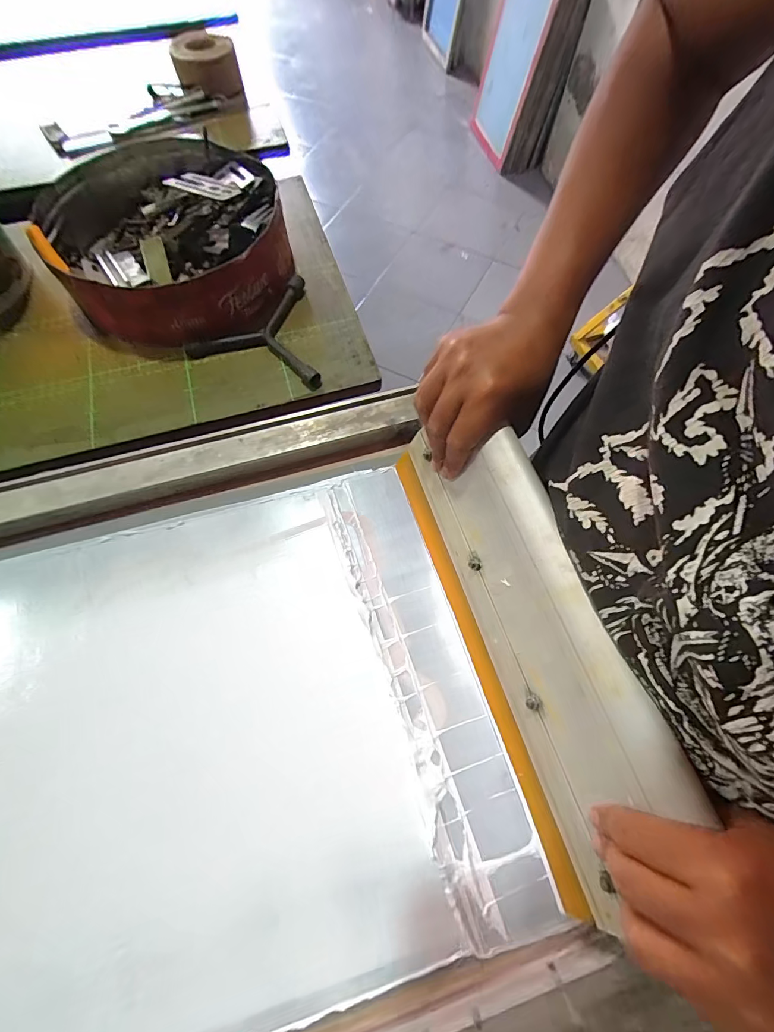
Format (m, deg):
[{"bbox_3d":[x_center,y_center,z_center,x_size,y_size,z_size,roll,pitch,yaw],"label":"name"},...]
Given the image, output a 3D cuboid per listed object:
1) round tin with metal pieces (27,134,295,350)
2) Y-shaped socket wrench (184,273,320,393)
[{"bbox_3d":[-0.251,-0.325,0.497,0.249,0.077,0.262,0,66,-1],"label":"round tin with metal pieces"},{"bbox_3d":[-0.127,-0.218,0.481,0.151,0.015,0.143,15,66,6],"label":"Y-shaped socket wrench"}]

